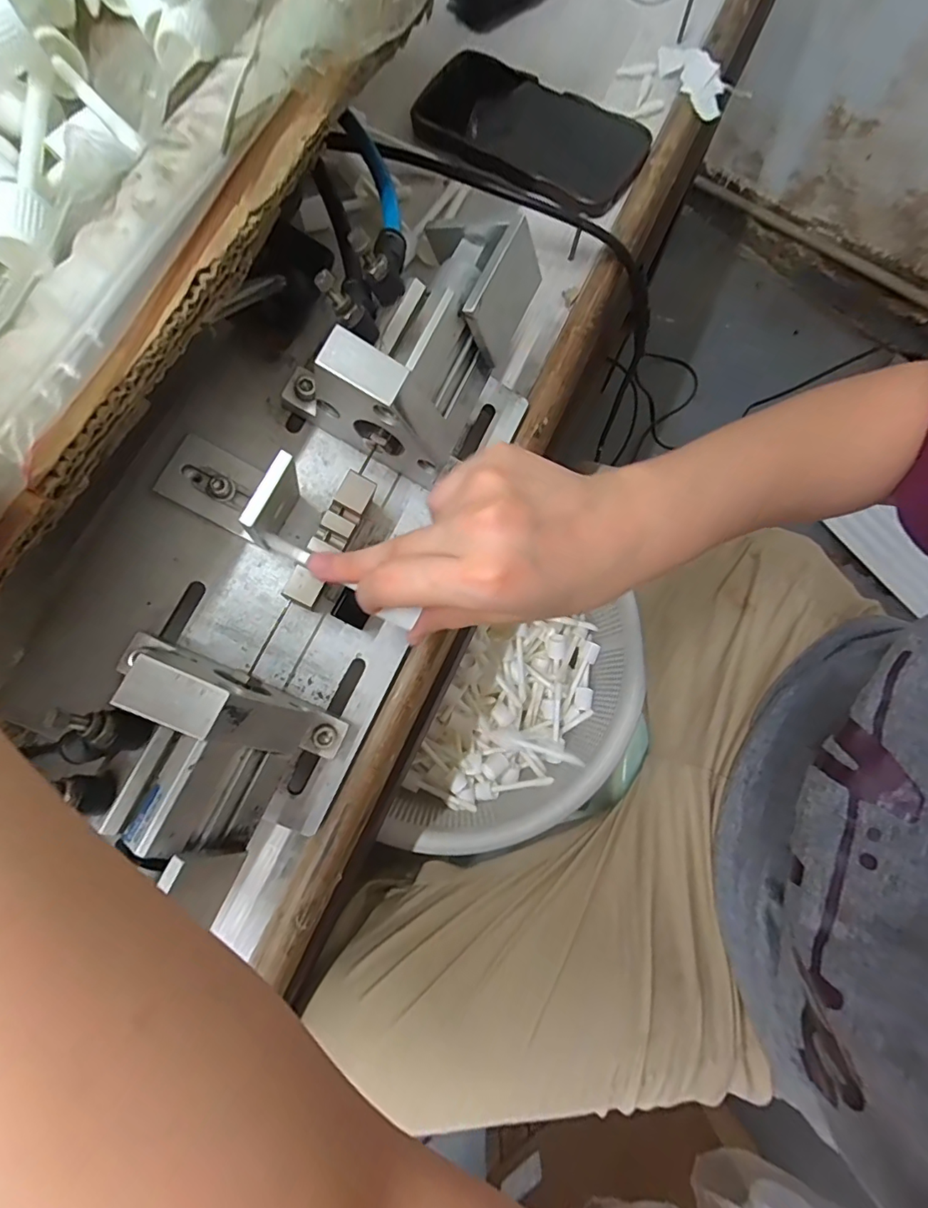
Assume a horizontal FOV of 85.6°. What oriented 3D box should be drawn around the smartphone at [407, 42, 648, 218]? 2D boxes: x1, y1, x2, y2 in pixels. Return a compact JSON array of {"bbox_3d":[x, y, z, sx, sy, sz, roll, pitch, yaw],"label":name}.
[{"bbox_3d":[0.046,-0.351,0.369,0.169,0.007,0.083,33,81,8],"label":"smartphone"}]

